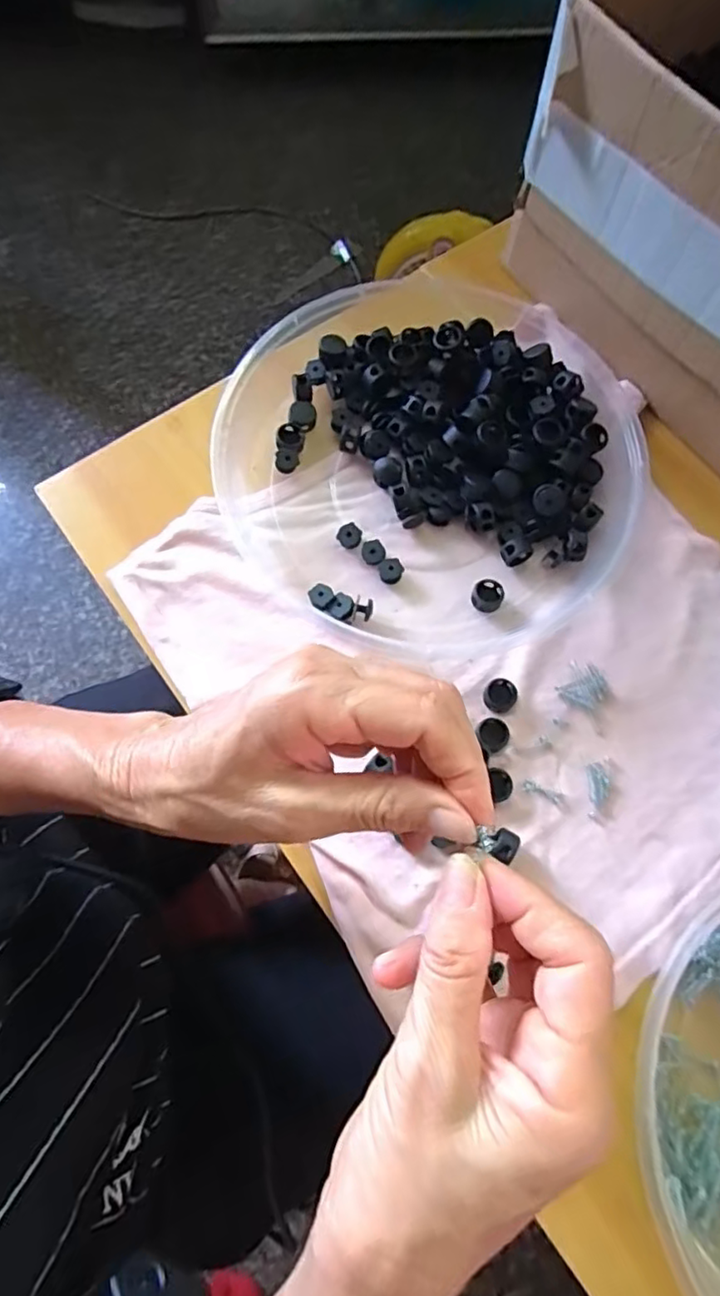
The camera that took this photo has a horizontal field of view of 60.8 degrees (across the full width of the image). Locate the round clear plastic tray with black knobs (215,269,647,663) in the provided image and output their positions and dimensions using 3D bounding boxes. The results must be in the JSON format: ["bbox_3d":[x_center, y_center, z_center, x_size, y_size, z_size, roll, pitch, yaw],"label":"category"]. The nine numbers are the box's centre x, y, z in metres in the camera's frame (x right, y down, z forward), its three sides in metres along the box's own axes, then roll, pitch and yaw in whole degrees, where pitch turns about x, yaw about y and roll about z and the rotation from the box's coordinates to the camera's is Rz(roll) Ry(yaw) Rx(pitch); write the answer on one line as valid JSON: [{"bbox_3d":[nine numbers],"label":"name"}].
[{"bbox_3d":[0.044,-0.118,0.357,0.226,0.030,0.245,1,73,-2],"label":"round clear plastic tray with black knobs"}]

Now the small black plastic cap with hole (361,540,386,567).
[{"bbox_3d":[0.008,-0.054,0.350,0.014,0.011,0.013,1,73,-2],"label":"small black plastic cap with hole"}]

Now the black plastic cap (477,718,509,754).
[{"bbox_3d":[0.070,0.045,0.321,0.014,0.008,0.017,-19,75,-8],"label":"black plastic cap"}]

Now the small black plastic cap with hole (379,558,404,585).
[{"bbox_3d":[0.018,-0.043,0.346,0.013,0.009,0.013,-25,76,-9],"label":"small black plastic cap with hole"}]

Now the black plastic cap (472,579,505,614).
[{"bbox_3d":[0.072,-0.029,0.344,0.017,0.009,0.019,32,75,7],"label":"black plastic cap"}]

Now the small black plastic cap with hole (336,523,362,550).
[{"bbox_3d":[-0.006,-0.064,0.353,0.013,0.010,0.012,1,73,-2],"label":"small black plastic cap with hole"}]

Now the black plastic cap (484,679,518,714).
[{"bbox_3d":[0.075,0.026,0.328,0.017,0.007,0.017,1,73,-2],"label":"black plastic cap"}]

